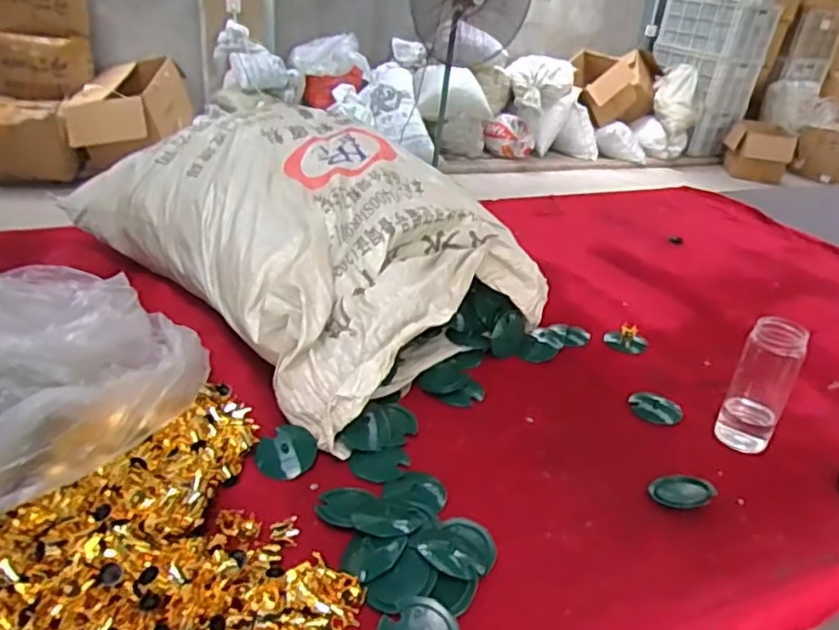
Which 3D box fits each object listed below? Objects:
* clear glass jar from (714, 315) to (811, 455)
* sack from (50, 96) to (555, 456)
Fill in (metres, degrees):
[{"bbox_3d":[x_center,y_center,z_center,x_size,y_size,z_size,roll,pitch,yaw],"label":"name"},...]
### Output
[{"bbox_3d":[0.474,0.102,0.865,0.074,0.195,0.084,23,35,29],"label":"clear glass jar"},{"bbox_3d":[-0.217,-0.170,1.087,0.466,0.256,0.800,-23,40,-39],"label":"sack"}]

